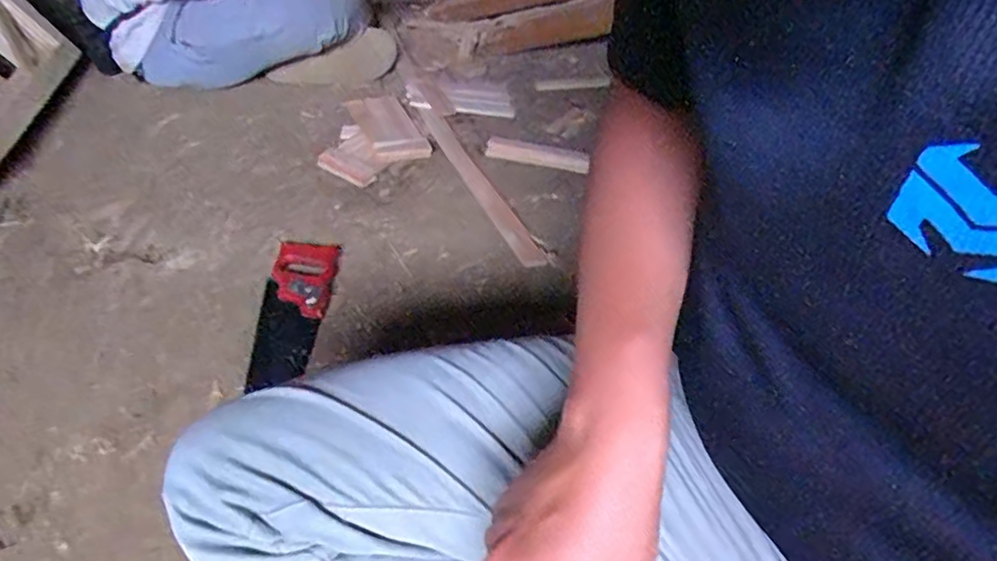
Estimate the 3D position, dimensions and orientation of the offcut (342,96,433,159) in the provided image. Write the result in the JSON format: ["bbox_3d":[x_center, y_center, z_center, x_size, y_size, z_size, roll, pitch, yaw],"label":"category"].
[{"bbox_3d":[-0.210,-0.290,1.143,0.101,0.035,0.205,-23,49,-18],"label":"offcut"}]

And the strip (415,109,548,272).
[{"bbox_3d":[-0.039,-0.180,1.046,0.042,0.018,0.471,-19,47,-16],"label":"strip"}]

